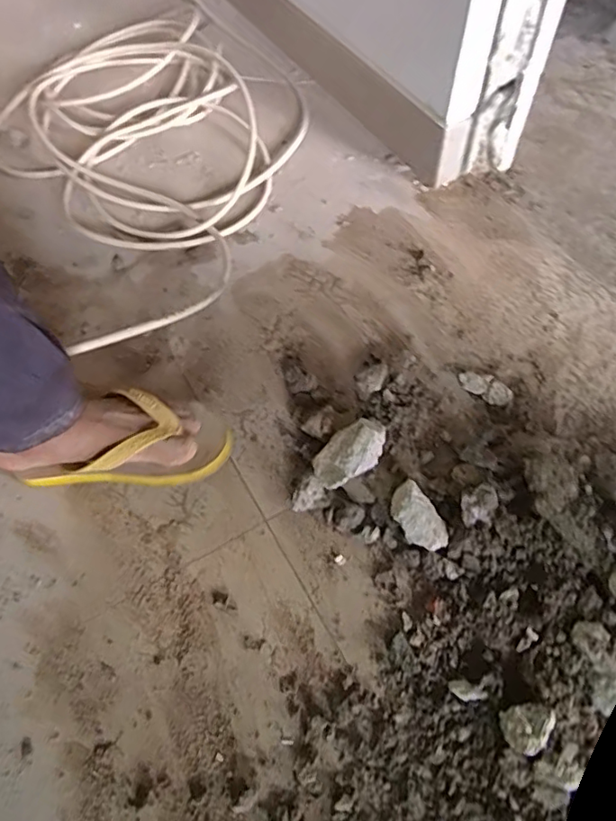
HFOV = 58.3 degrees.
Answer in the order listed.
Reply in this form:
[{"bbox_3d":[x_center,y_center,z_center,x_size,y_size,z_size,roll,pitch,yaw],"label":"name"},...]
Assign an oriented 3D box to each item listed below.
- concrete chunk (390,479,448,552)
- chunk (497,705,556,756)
[{"bbox_3d":[0.105,0.104,0.537,0.036,0.027,0.071,-21,61,-11],"label":"concrete chunk"},{"bbox_3d":[0.176,0.249,0.437,0.040,0.018,0.033,-20,61,-11],"label":"chunk"}]

